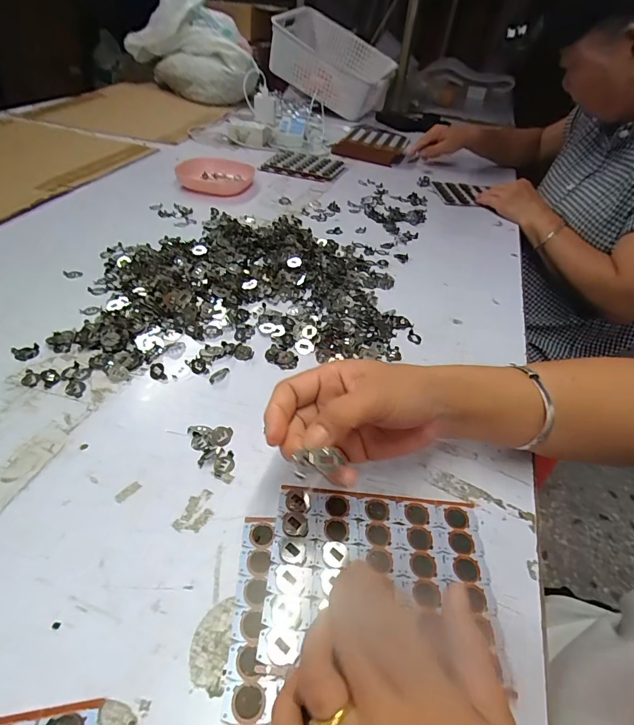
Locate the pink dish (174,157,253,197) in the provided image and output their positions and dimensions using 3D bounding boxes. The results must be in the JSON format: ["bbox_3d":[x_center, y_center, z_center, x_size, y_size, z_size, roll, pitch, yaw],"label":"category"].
[{"bbox_3d":[-0.198,-0.356,0.752,0.142,0.023,0.128,5,43,-2],"label":"pink dish"}]

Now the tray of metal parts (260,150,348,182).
[{"bbox_3d":[-0.026,-0.436,0.866,0.171,0.008,0.150,15,44,9],"label":"tray of metal parts"}]

